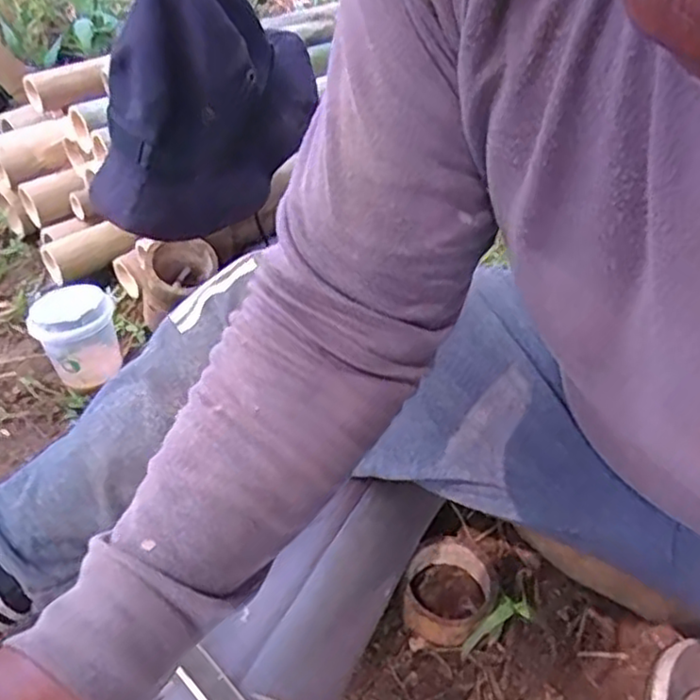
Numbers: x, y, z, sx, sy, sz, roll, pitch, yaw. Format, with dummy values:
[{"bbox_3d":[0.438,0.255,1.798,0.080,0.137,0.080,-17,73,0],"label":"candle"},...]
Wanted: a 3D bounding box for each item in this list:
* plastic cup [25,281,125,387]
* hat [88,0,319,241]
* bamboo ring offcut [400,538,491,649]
[{"bbox_3d":[-0.296,-0.011,0.779,0.086,0.105,0.076,-22,46,-20],"label":"plastic cup"},{"bbox_3d":[-0.142,-0.257,0.706,0.144,0.203,0.278,17,46,20],"label":"hat"},{"bbox_3d":[0.081,0.202,0.595,0.070,0.034,0.081,7,43,10],"label":"bamboo ring offcut"}]

